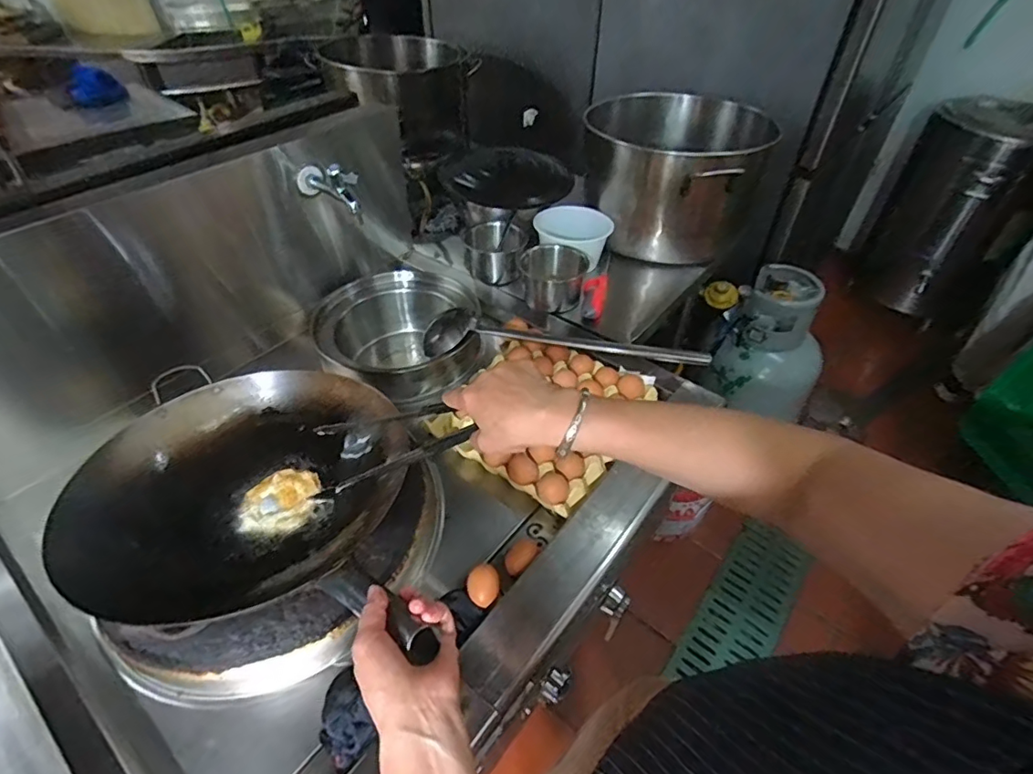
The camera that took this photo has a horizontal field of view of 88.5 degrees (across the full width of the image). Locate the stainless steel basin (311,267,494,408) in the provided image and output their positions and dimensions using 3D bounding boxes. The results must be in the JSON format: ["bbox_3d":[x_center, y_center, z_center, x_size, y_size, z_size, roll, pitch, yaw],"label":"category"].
[{"bbox_3d":[-0.205,-0.084,0.992,0.245,0.172,0.283,28,50,25],"label":"stainless steel basin"}]

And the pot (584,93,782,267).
[{"bbox_3d":[0.312,-0.430,1.115,0.330,0.263,0.316,1,44,0],"label":"pot"}]

